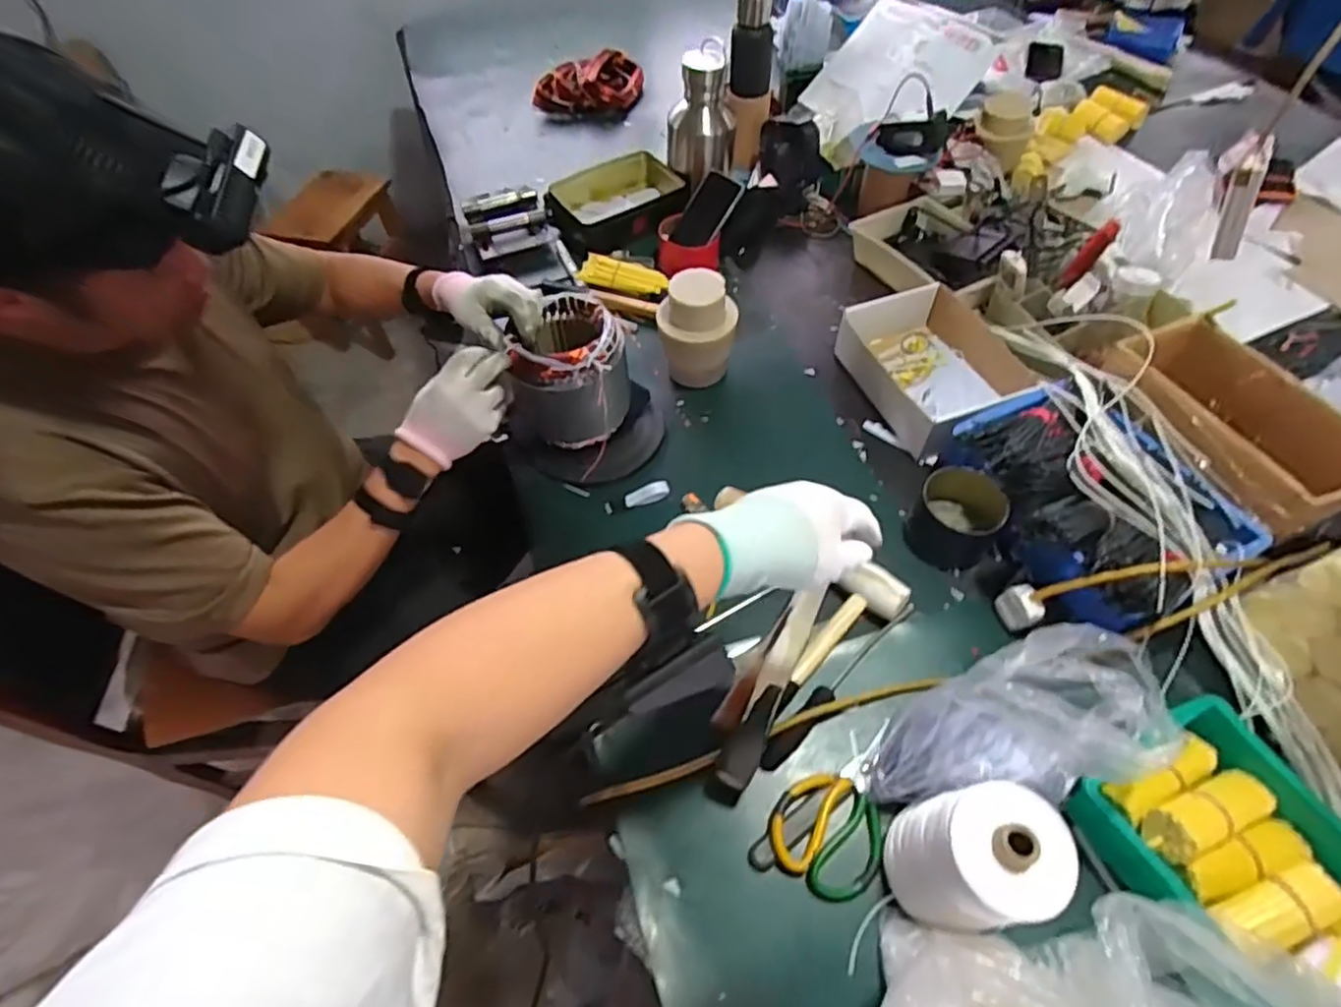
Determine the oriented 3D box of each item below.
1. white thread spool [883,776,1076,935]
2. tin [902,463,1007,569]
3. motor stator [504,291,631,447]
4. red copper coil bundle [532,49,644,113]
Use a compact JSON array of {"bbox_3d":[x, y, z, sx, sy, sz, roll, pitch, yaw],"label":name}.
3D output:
[{"bbox_3d":[0.253,0.295,0.556,0.106,0.158,0.102,-1,55,2],"label":"white thread spool"},{"bbox_3d":[0.358,0.017,0.832,0.101,0.085,0.120,30,62,22],"label":"tin"},{"bbox_3d":[-0.139,-0.171,0.894,0.158,0.159,0.140,-12,55,-6],"label":"motor stator"},{"bbox_3d":[-0.186,-0.949,1.500,0.248,0.078,0.092,-6,55,-1],"label":"red copper coil bundle"}]

